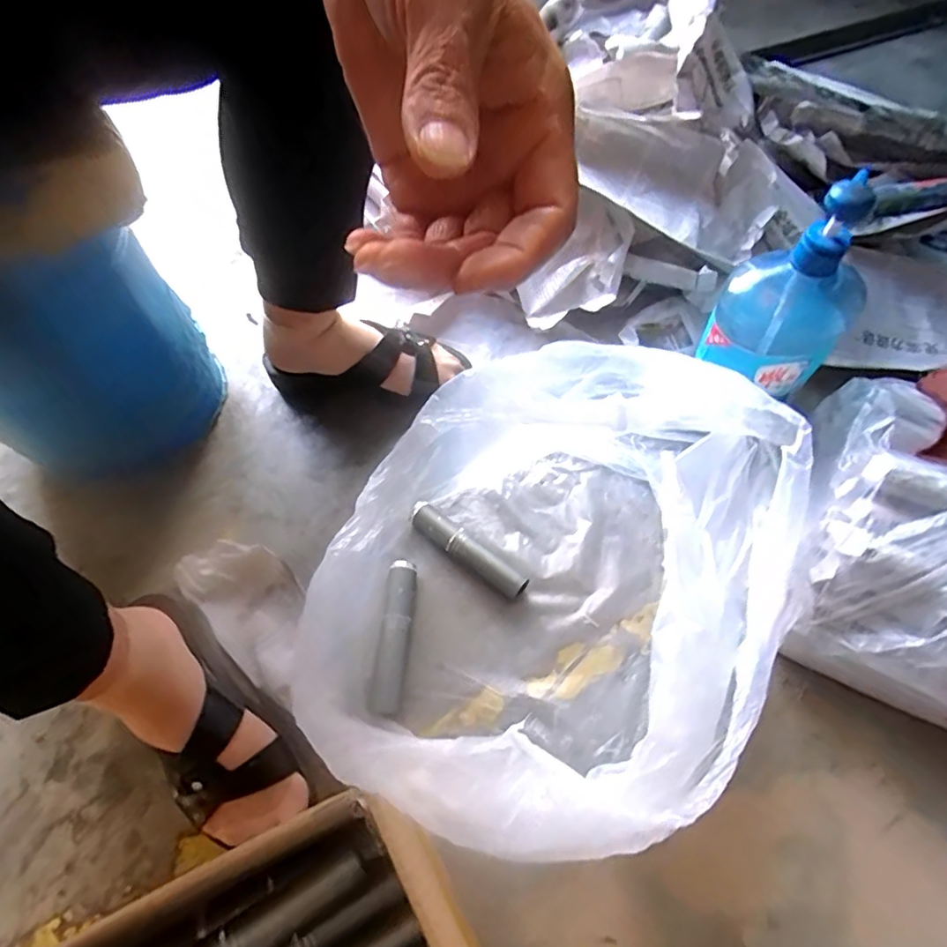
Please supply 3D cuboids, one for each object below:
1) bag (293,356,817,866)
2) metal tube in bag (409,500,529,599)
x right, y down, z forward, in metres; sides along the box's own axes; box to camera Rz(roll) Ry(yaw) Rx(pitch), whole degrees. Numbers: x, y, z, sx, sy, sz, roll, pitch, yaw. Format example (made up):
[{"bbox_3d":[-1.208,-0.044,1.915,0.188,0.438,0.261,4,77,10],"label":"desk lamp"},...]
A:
[{"bbox_3d":[0.063,0.078,0.468,0.308,0.180,0.382,22,63,16],"label":"bag"},{"bbox_3d":[-0.007,0.075,0.562,0.135,0.024,0.024,35,67,22],"label":"metal tube in bag"}]

